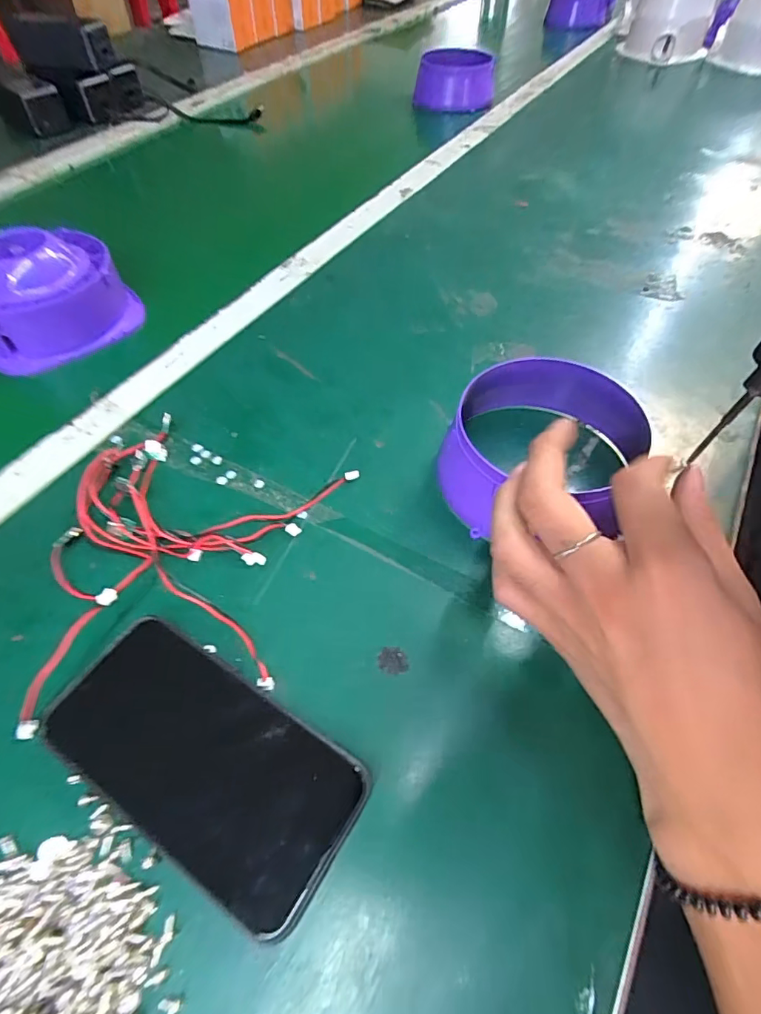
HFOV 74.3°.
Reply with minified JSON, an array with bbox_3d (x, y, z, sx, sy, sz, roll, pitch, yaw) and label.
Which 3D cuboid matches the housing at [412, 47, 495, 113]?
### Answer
[{"bbox_3d":[0.115,-0.662,0.774,0.122,0.064,0.106,9,54,8],"label":"housing"}]

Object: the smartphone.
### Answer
[{"bbox_3d":[-0.082,0.114,0.231,0.142,0.012,0.074,28,59,17],"label":"smartphone"}]

